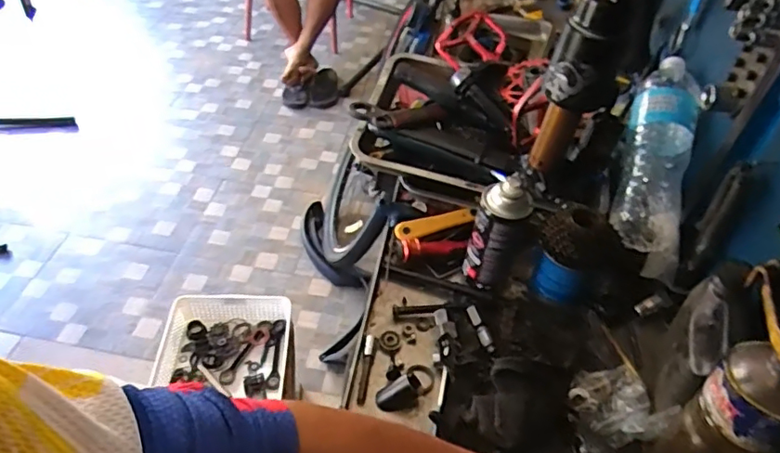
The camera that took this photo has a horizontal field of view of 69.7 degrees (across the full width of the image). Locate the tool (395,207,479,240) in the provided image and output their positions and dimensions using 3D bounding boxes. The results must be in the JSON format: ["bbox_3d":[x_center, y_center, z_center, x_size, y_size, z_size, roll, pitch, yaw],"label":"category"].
[{"bbox_3d":[0.067,-0.005,0.828,0.123,0.022,0.026,-12,49,-14],"label":"tool"}]

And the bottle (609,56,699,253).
[{"bbox_3d":[0.390,-0.113,0.810,0.098,0.071,0.308,16,75,11],"label":"bottle"}]

